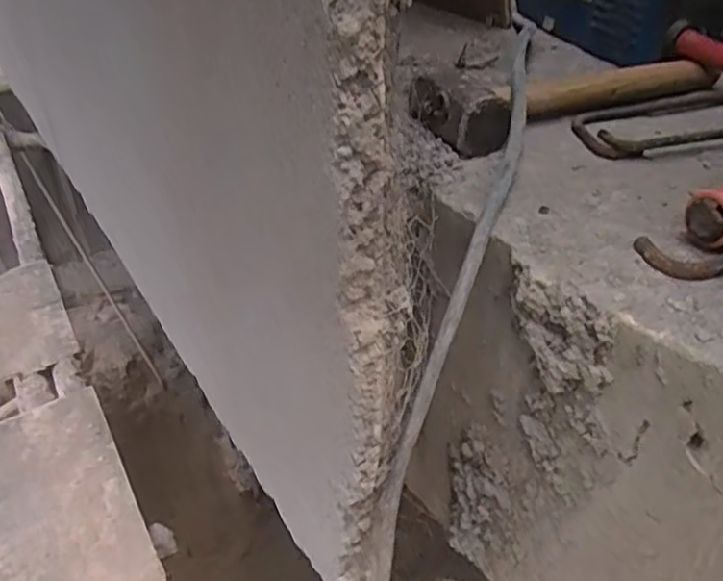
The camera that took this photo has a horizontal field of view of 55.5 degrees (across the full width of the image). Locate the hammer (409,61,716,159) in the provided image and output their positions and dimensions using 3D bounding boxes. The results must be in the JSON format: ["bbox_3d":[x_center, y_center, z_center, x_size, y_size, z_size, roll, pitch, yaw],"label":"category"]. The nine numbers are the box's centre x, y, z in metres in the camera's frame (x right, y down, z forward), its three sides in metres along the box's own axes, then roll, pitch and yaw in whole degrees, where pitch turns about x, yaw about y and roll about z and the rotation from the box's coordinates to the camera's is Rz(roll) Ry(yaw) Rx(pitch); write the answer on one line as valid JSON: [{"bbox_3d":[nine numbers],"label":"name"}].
[{"bbox_3d":[0.184,-0.177,0.582,0.280,0.037,0.103,-18,39,-20],"label":"hammer"}]

